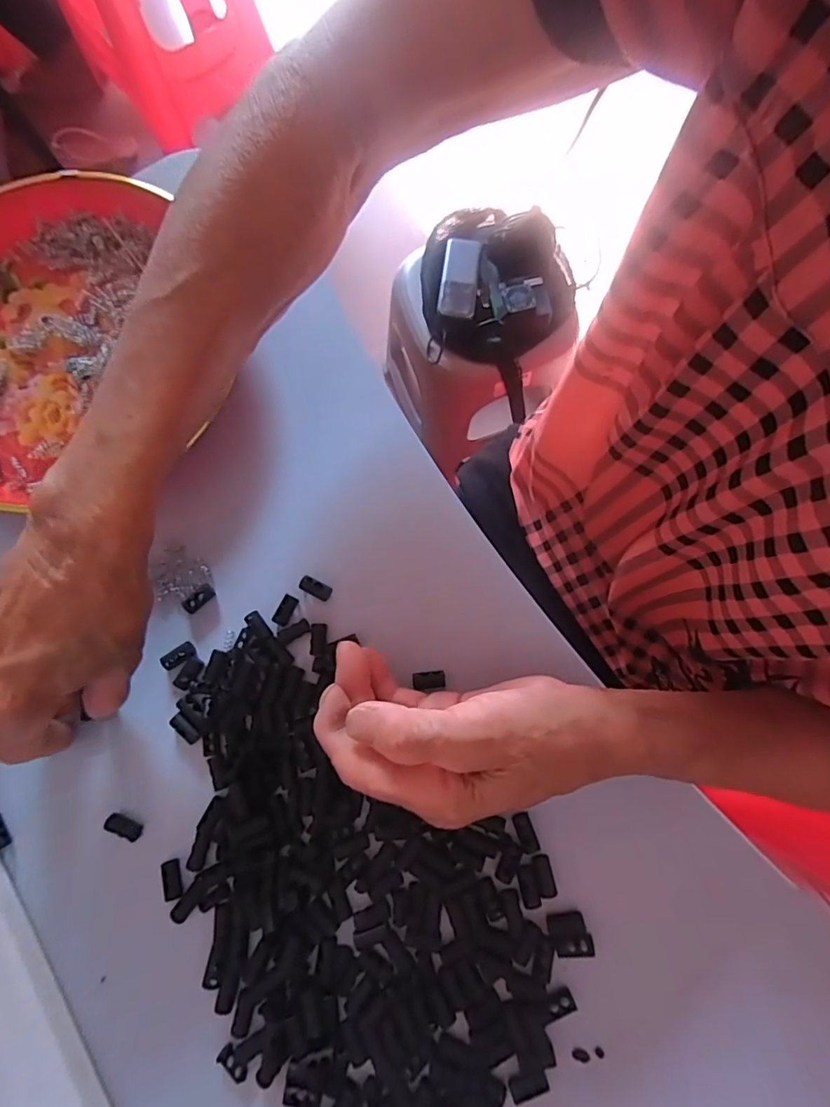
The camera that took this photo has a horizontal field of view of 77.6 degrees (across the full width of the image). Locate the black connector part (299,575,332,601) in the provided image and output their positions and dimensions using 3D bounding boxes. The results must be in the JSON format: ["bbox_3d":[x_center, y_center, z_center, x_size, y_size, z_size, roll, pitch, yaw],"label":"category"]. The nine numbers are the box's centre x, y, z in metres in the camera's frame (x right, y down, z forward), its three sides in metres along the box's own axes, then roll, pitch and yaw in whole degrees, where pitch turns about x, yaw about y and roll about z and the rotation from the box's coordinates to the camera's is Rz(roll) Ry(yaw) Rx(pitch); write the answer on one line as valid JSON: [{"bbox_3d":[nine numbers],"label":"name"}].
[{"bbox_3d":[-0.058,0.020,0.301,0.019,0.004,0.009,29,80,-5],"label":"black connector part"}]

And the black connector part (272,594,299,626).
[{"bbox_3d":[-0.075,0.033,0.299,0.009,0.005,0.018,24,80,6],"label":"black connector part"}]

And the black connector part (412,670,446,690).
[{"bbox_3d":[0.008,0.070,0.286,0.018,0.004,0.009,-5,78,1],"label":"black connector part"}]

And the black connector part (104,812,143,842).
[{"bbox_3d":[-0.157,0.148,0.278,0.019,0.006,0.008,24,80,7],"label":"black connector part"}]

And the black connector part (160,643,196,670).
[{"bbox_3d":[-0.136,0.058,0.294,0.020,0.004,0.010,-34,79,-5],"label":"black connector part"}]

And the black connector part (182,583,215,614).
[{"bbox_3d":[-0.127,0.026,0.302,0.019,0.004,0.010,-41,80,-7],"label":"black connector part"}]

